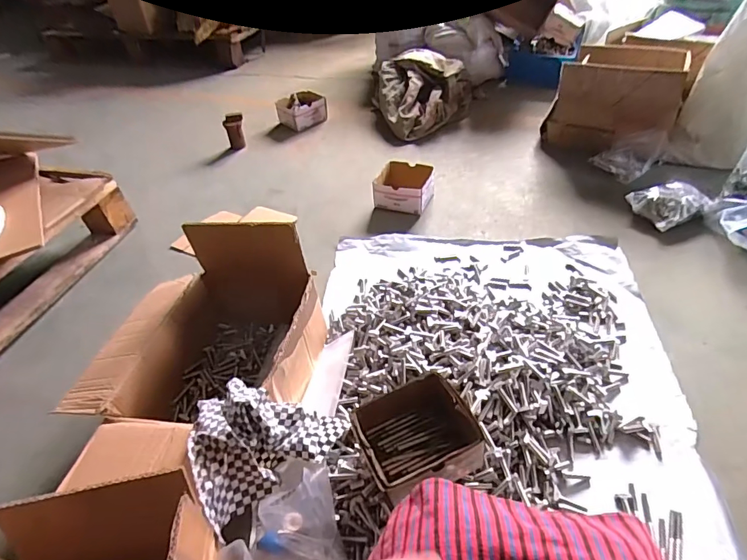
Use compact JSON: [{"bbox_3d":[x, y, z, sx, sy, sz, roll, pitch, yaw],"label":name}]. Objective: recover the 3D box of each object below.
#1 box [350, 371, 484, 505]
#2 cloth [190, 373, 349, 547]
[{"bbox_3d":[0.058,0.232,0.658,0.151,0.114,0.143,-20,46,-15],"label":"box"},{"bbox_3d":[-0.148,0.212,0.638,0.204,0.095,0.178,-22,45,-17],"label":"cloth"}]

